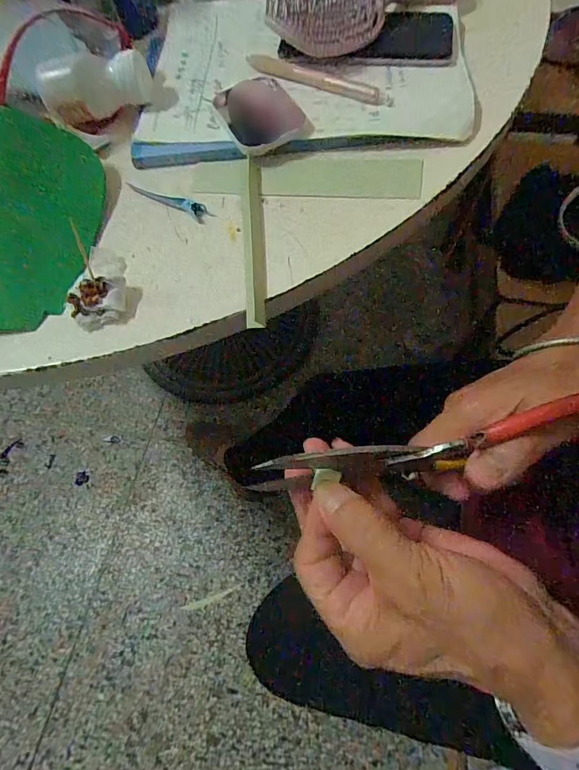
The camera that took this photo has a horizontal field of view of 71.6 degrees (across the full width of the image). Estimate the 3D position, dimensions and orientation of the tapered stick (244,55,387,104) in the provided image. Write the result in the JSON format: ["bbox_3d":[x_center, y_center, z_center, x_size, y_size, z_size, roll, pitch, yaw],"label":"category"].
[{"bbox_3d":[0.020,-0.282,0.370,0.138,0.012,0.017,25,70,16],"label":"tapered stick"}]

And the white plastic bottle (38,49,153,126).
[{"bbox_3d":[-0.179,-0.277,0.370,0.101,0.035,0.038,-15,65,-2],"label":"white plastic bottle"}]

